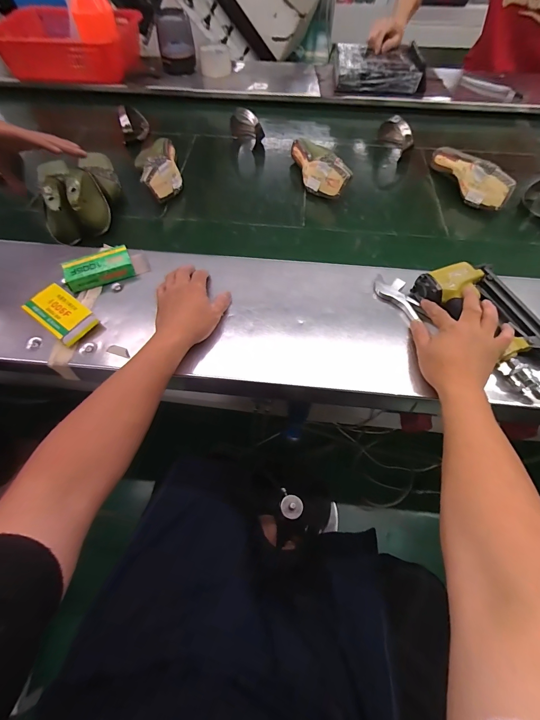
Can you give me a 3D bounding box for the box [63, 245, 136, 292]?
[{"bbox_3d":[-0.291,-0.156,0.529,0.105,0.031,0.054,-21,62,-11],"label":"box"}]

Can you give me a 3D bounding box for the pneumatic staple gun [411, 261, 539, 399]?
[{"bbox_3d":[0.342,-0.058,0.473,0.132,0.046,0.226,-21,62,-11],"label":"pneumatic staple gun"}]

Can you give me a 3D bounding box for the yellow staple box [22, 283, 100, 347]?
[{"bbox_3d":[-0.327,-0.073,0.488,0.112,0.023,0.062,34,66,18],"label":"yellow staple box"}]

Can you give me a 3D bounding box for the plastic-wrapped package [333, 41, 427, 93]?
[{"bbox_3d":[0.322,-0.870,0.927,0.257,0.061,0.183,3,60,2],"label":"plastic-wrapped package"}]

